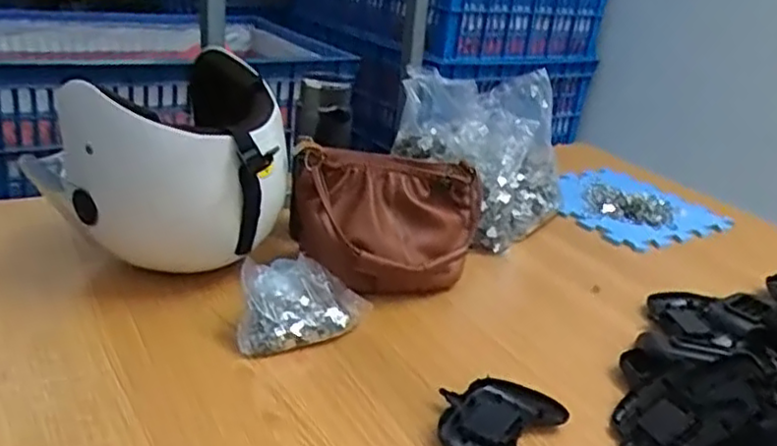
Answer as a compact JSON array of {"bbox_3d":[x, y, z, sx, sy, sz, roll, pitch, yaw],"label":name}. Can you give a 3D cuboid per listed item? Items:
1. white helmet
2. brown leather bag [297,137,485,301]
[{"bbox_3d":[-0.248,-0.074,0.799,0.241,0.198,0.239,3,24,-9],"label":"white helmet"},{"bbox_3d":[-0.004,0.002,0.812,0.228,0.144,0.117,6,23,-1],"label":"brown leather bag"}]

